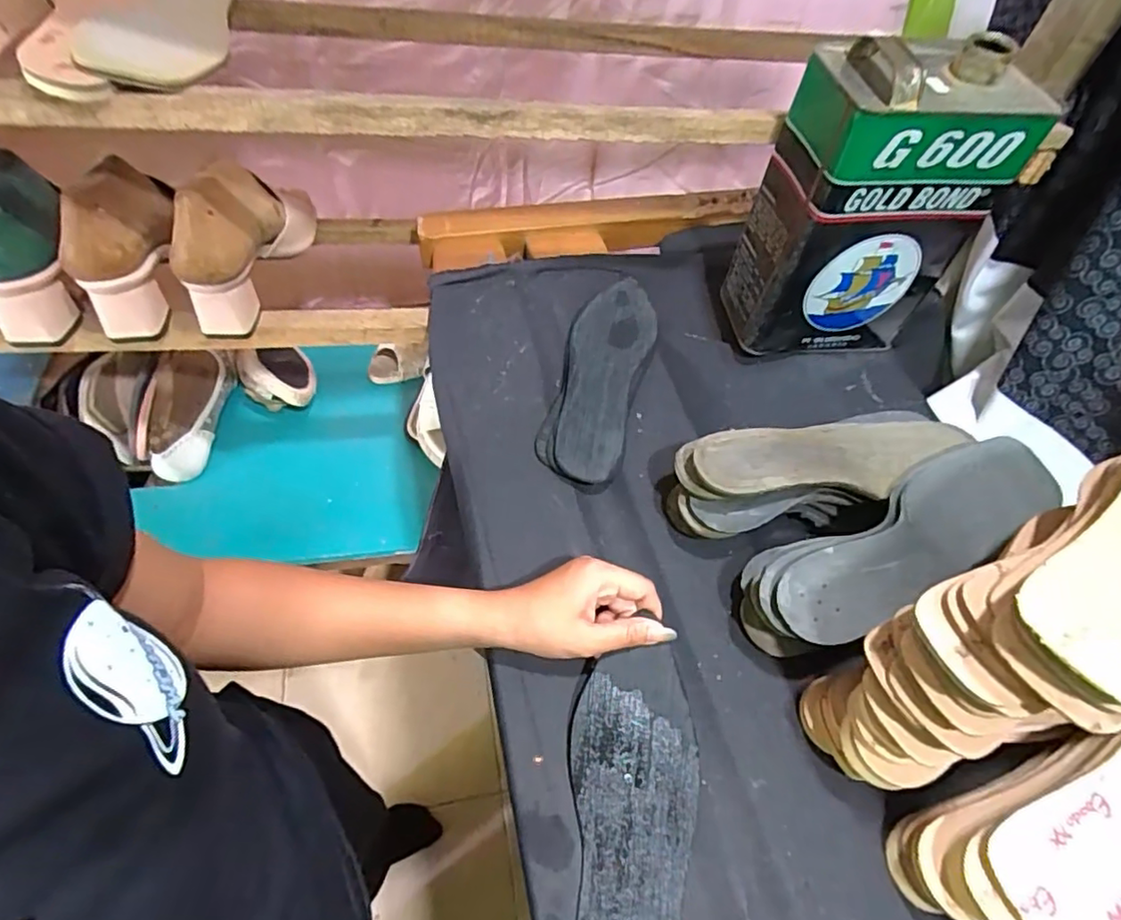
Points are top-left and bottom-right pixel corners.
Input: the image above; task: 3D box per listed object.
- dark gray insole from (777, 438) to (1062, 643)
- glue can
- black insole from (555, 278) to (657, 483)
[{"bbox_3d":[0.252,0.054,0.413,0.236,0.024,0.071,-26,62,-24],"label":"dark gray insole"},{"bbox_3d":[0.266,-0.217,0.529,0.165,0.241,0.104,-4,55,-7],"label":"glue can"},{"bbox_3d":[0.041,-0.086,0.555,0.071,0.020,0.251,13,55,5],"label":"black insole"}]

